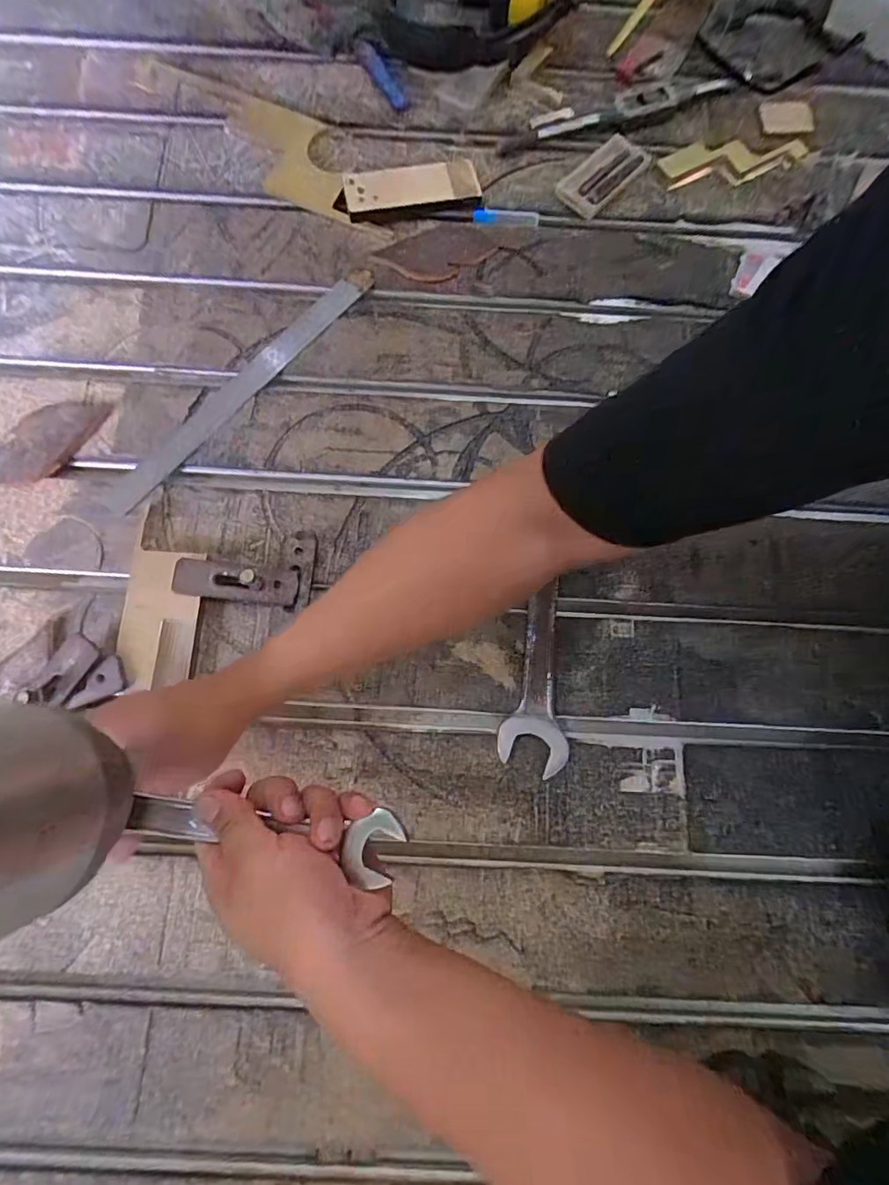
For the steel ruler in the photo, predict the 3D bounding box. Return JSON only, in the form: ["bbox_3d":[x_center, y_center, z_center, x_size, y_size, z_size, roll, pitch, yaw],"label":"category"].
[{"bbox_3d":[-0.191,-0.187,0.479,0.034,0.007,0.299,39,80,13],"label":"steel ruler"}]

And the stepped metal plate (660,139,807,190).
[{"bbox_3d":[0.306,-0.452,0.542,0.160,0.007,0.046,-7,78,-2],"label":"stepped metal plate"}]

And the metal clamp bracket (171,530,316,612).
[{"bbox_3d":[-0.165,-0.027,0.424,0.107,0.038,0.067,7,78,0],"label":"metal clamp bracket"}]

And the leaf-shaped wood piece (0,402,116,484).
[{"bbox_3d":[-0.348,-0.137,0.455,0.045,0.015,0.107,41,80,7],"label":"leaf-shaped wood piece"}]

